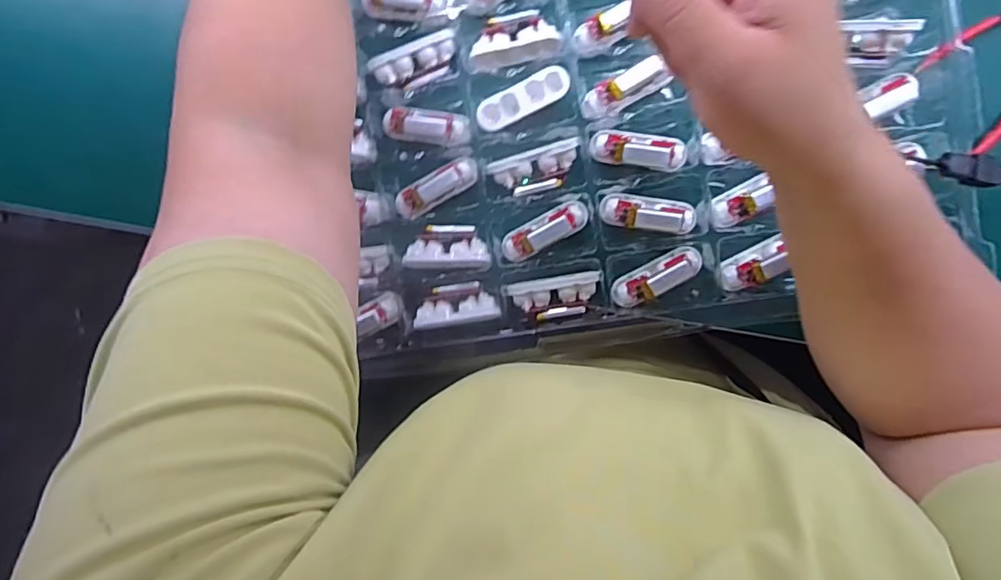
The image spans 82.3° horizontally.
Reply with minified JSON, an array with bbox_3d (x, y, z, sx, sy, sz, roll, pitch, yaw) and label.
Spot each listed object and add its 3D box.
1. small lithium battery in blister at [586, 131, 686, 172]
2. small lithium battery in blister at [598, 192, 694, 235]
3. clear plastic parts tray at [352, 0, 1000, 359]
[{"bbox_3d":[0.092,-0.092,0.377,0.063,0.012,0.023,9,96,6],"label":"small lithium battery in blister"},{"bbox_3d":[0.099,-0.051,0.378,0.063,0.013,0.023,9,94,6],"label":"small lithium battery in blister"},{"bbox_3d":[0.049,-0.192,0.371,0.431,0.041,0.453,-14,93,7],"label":"clear plastic parts tray"}]

